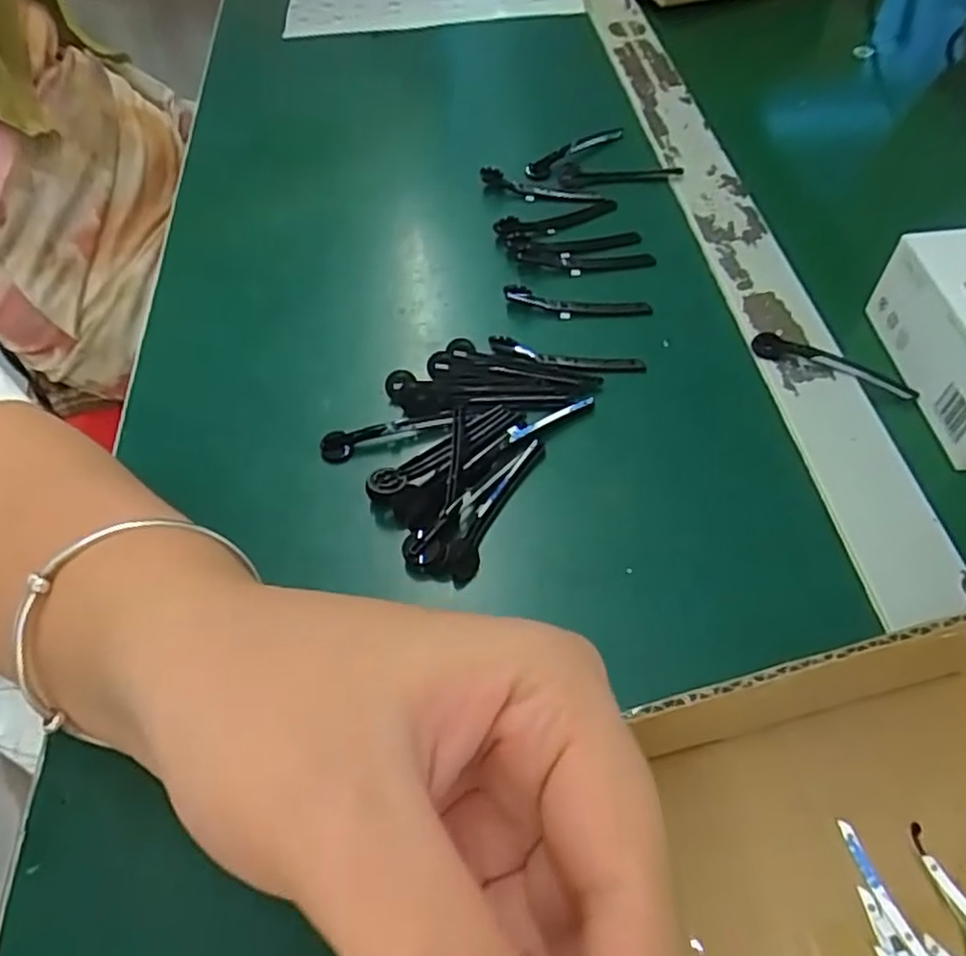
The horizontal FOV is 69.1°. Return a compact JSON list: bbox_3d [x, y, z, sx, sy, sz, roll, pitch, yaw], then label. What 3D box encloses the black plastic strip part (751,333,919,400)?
[{"bbox_3d":[0.162,-0.054,0.321,0.073,0.007,0.014,22,59,18],"label":"black plastic strip part"}]

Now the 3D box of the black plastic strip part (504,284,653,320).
[{"bbox_3d":[0.048,-0.088,0.350,0.072,0.010,0.011,4,55,7],"label":"black plastic strip part"}]

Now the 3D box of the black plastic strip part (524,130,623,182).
[{"bbox_3d":[0.056,-0.201,0.430,0.078,0.009,0.012,-38,60,-21],"label":"black plastic strip part"}]

